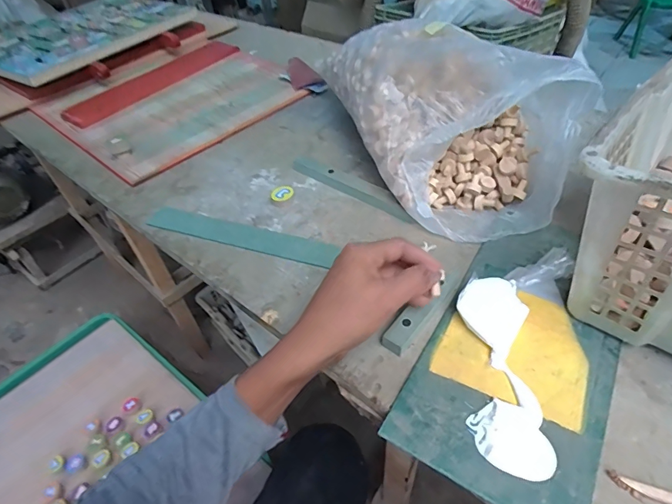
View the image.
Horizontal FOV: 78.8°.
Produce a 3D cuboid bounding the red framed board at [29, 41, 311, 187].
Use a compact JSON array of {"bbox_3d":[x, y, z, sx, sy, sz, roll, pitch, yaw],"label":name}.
[{"bbox_3d":[-0.296,-0.296,0.766,0.382,0.031,0.395,31,55,30],"label":"red framed board"}]

